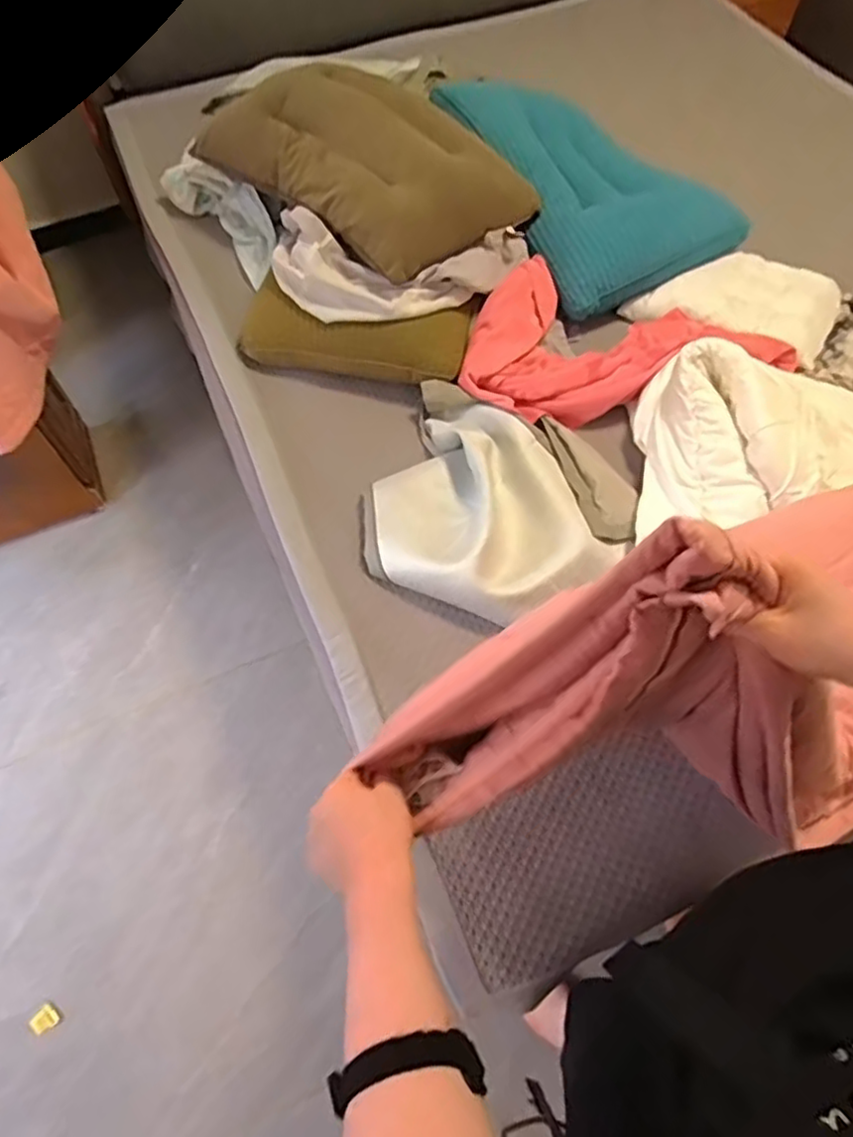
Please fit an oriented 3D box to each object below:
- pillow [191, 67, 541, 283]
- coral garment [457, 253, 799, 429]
[{"bbox_3d":[-0.120,-0.799,1.282,0.601,0.099,0.378,39,69,20],"label":"pillow"},{"bbox_3d":[0.387,-0.402,1.247,0.614,0.098,0.334,10,62,7],"label":"coral garment"}]

